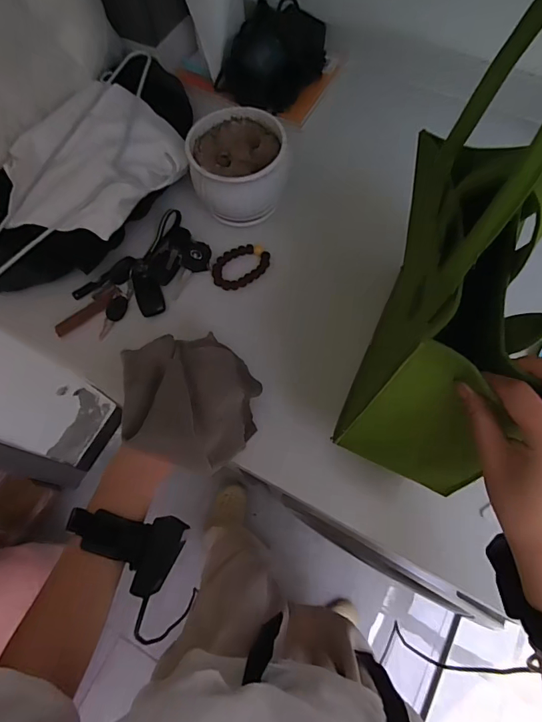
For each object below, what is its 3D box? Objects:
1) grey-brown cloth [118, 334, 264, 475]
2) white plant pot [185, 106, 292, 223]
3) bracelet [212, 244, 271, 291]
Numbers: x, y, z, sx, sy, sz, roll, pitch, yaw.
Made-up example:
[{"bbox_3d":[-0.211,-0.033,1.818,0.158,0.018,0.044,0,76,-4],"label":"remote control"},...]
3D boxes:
[{"bbox_3d":[-0.090,0.042,0.481,0.130,0.097,0.138,13,69,8],"label":"grey-brown cloth"},{"bbox_3d":[-0.048,-0.273,0.620,0.127,0.095,0.134,-1,67,3],"label":"white plant pot"},{"bbox_3d":[-0.042,-0.135,0.623,0.085,0.008,0.059,-24,68,-7],"label":"bracelet"}]

